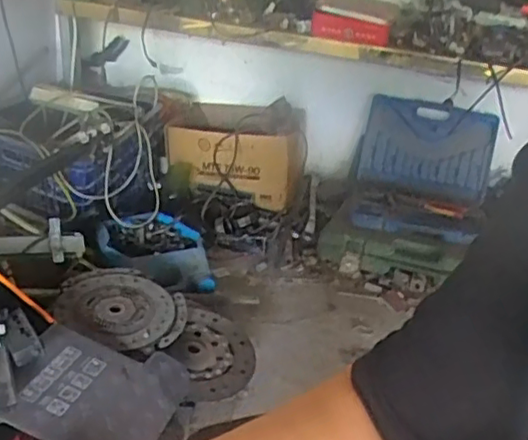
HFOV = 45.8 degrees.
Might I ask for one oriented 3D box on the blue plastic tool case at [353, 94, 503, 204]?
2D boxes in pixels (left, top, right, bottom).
[{"bbox_3d":[0.495,-0.221,1.879,0.384,0.254,0.066,11,3,0],"label":"blue plastic tool case"}]

